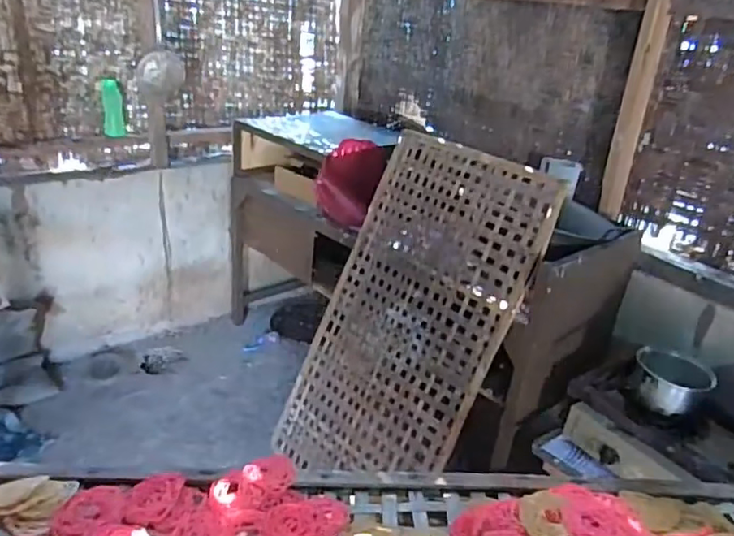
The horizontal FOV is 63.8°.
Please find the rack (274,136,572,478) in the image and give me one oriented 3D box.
[{"bbox_3d":[0.106,0.180,1.756,0.589,1.102,0.043,29,11,34],"label":"rack"}]

